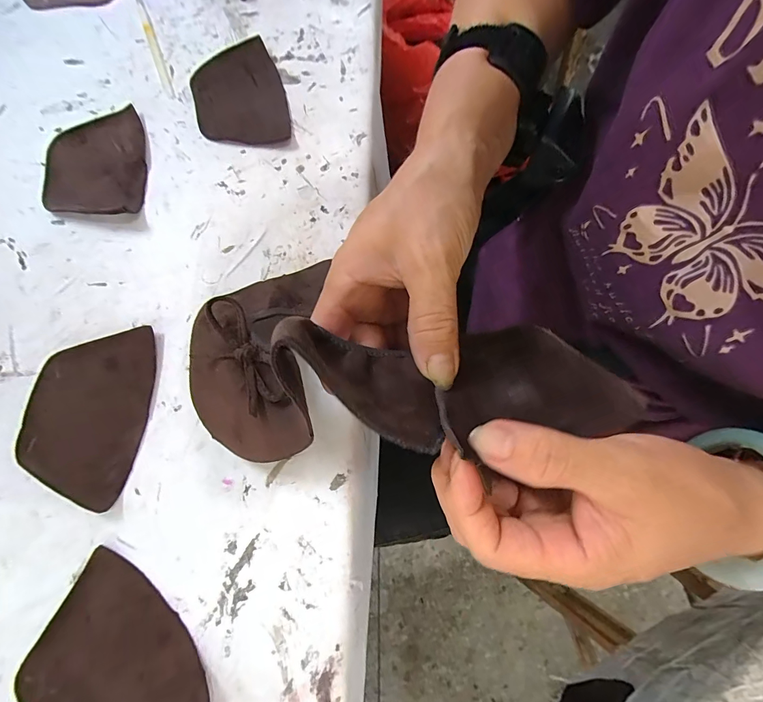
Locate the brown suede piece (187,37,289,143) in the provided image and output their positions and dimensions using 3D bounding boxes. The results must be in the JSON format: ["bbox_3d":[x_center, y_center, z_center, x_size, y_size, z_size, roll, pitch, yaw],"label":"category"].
[{"bbox_3d":[-0.118,-0.214,0.312,0.072,0.008,0.103,-15,74,-13],"label":"brown suede piece"}]

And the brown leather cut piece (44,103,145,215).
[{"bbox_3d":[-0.221,-0.143,0.286,0.072,0.013,0.103,-14,74,-6],"label":"brown leather cut piece"}]

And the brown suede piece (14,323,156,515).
[{"bbox_3d":[-0.185,0.038,0.235,0.069,0.006,0.107,3,73,-6],"label":"brown suede piece"}]

